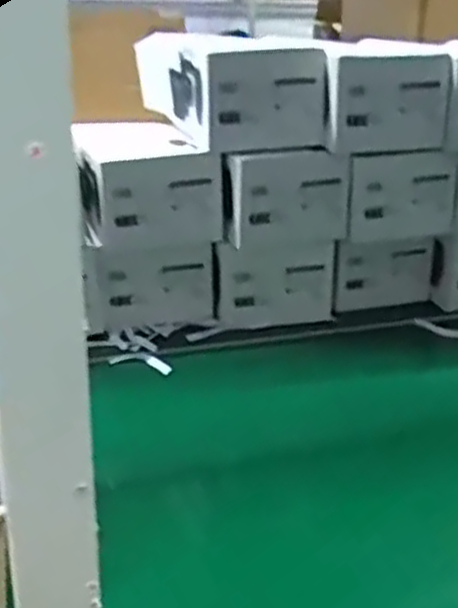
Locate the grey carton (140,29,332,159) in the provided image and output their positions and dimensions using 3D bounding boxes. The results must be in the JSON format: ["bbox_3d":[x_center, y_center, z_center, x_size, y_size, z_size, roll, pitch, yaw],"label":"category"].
[{"bbox_3d":[-0.006,-0.292,1.016,0.155,0.110,0.295,-9,25,-19],"label":"grey carton"}]

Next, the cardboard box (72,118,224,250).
[{"bbox_3d":[-0.106,-0.151,0.961,0.148,0.131,0.135,-9,25,-19],"label":"cardboard box"}]

